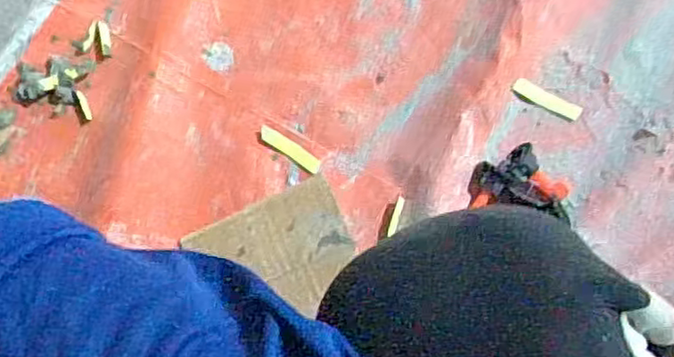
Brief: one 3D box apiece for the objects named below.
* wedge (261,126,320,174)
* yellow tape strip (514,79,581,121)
[{"bbox_3d":[-0.042,-0.026,0.597,0.063,0.007,0.014,31,91,6],"label":"wedge"},{"bbox_3d":[0.182,-0.068,0.575,0.062,0.007,0.013,26,91,6],"label":"yellow tape strip"}]

